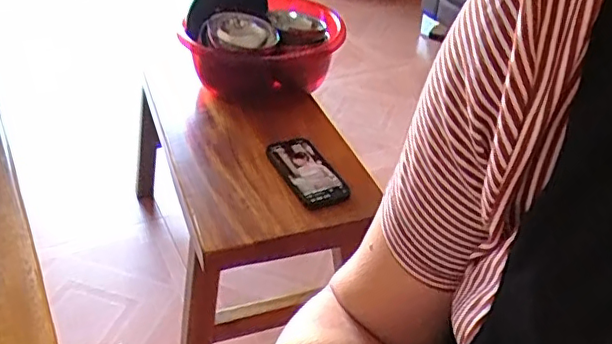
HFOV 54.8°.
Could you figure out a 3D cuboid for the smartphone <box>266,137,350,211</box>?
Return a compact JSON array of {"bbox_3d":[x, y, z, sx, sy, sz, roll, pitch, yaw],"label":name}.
[{"bbox_3d":[0.002,-0.002,0.954,0.089,0.011,0.174,-15,41,-23],"label":"smartphone"}]

